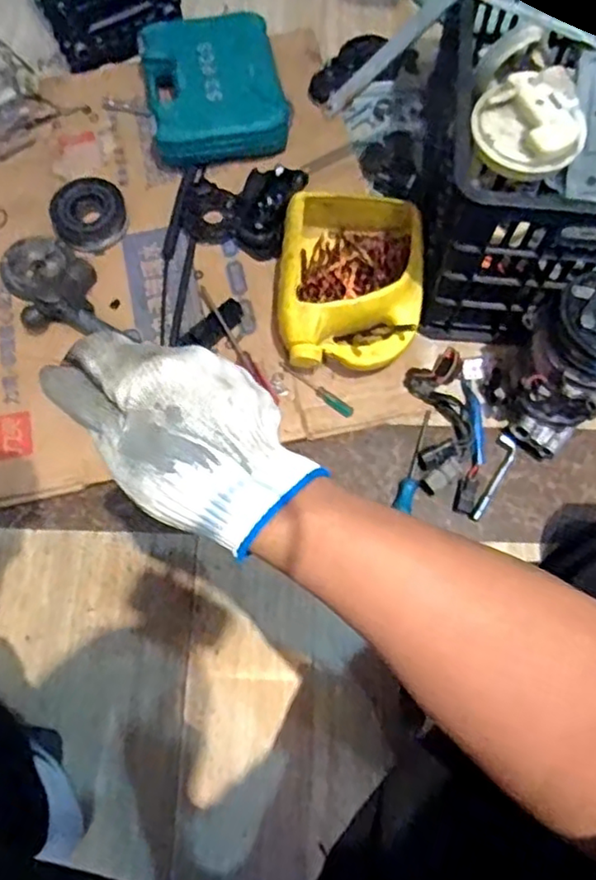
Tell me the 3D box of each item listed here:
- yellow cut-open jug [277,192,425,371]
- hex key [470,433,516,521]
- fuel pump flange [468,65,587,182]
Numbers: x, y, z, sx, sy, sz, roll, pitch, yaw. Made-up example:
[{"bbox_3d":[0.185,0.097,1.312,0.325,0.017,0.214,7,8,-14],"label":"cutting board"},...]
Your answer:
[{"bbox_3d":[0.069,-0.200,0.842,0.171,0.095,0.218,3,70,2],"label":"yellow cut-open jug"},{"bbox_3d":[0.247,0.048,0.814,0.023,0.011,0.118,23,71,10],"label":"hex key"},{"bbox_3d":[0.248,-0.339,0.698,0.114,0.049,0.108,20,72,8],"label":"fuel pump flange"}]

